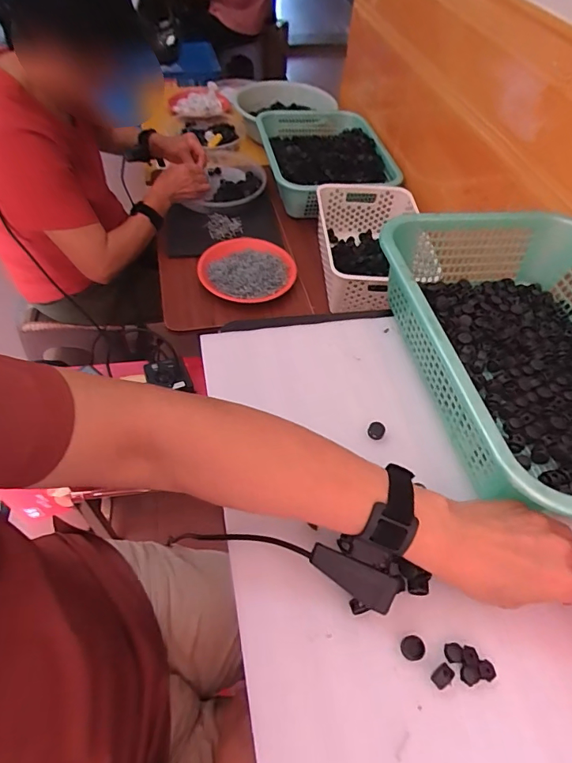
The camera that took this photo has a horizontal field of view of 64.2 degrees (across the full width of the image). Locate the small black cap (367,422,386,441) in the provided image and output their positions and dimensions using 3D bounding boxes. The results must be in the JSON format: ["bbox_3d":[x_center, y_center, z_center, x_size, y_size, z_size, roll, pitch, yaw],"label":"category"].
[{"bbox_3d":[0.094,0.051,0.475,0.017,0.009,0.019,23,57,17],"label":"small black cap"}]

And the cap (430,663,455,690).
[{"bbox_3d":[0.118,0.222,0.343,0.017,0.009,0.011,-35,60,-23],"label":"cap"}]

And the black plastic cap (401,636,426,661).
[{"bbox_3d":[0.099,0.209,0.356,0.018,0.004,0.017,0,53,0],"label":"black plastic cap"}]

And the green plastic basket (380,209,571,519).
[{"bbox_3d":[0.286,-0.037,0.500,0.288,0.113,0.383,-8,53,-6],"label":"green plastic basket"}]

